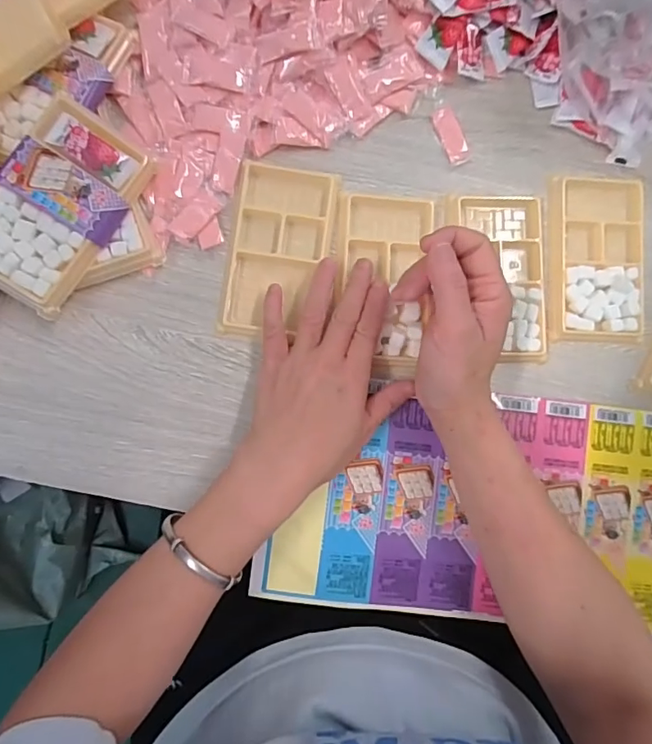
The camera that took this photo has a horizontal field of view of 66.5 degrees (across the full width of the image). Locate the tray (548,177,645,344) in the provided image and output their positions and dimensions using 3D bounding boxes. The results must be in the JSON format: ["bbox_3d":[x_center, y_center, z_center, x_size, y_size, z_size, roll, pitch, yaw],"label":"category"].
[{"bbox_3d":[0.216,-0.090,0.399,0.072,0.022,0.132,1,87,-4],"label":"tray"}]

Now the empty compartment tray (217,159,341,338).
[{"bbox_3d":[-0.035,-0.094,0.389,0.076,0.012,0.133,9,89,-4],"label":"empty compartment tray"}]

